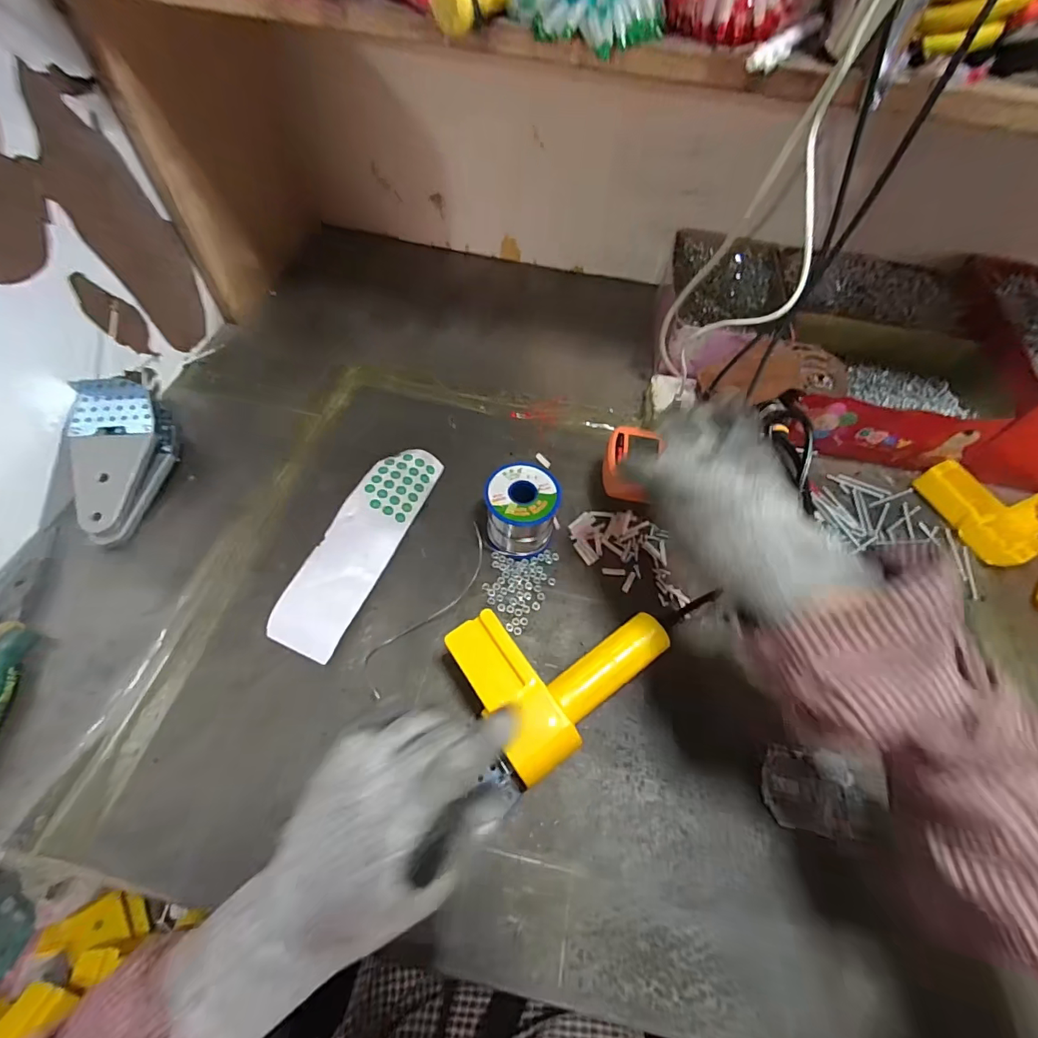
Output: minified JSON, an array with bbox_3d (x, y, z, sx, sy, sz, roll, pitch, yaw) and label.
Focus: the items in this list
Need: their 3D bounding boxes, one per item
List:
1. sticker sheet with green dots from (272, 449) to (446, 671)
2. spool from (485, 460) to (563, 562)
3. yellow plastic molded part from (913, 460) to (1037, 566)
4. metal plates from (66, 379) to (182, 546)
[{"bbox_3d":[-0.142,0.017,0.435,0.061,0.022,0.218,20,58,9],"label":"sticker sheet with green dots"},{"bbox_3d":[0.002,-0.007,0.436,0.063,0.062,0.063,3,57,-2],"label":"spool"},{"bbox_3d":[0.503,-0.017,0.492,0.123,0.030,0.113,-17,60,-14],"label":"yellow plastic molded part"},{"bbox_3d":[-0.374,-0.051,0.446,0.073,0.050,0.154,-5,76,-7],"label":"metal plates"}]

